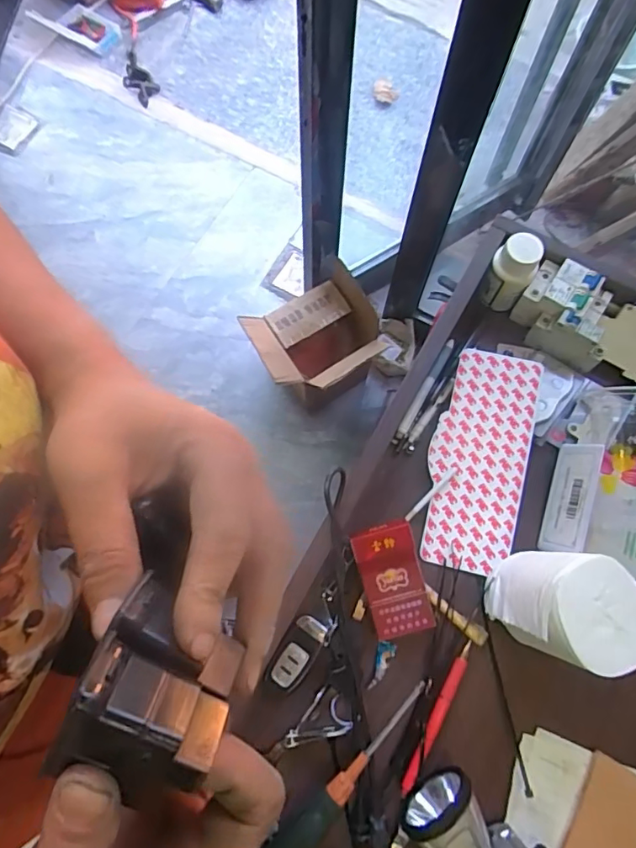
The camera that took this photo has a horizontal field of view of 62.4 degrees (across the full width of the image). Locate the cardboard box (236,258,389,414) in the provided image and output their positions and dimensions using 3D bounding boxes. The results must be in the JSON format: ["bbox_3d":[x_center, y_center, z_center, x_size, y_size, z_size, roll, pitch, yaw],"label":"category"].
[{"bbox_3d":[-0.001,-0.172,1.293,0.270,0.261,0.253,-31,75,-10],"label":"cardboard box"}]

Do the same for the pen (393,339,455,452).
[{"bbox_3d":[0.114,-0.034,0.570,0.012,0.017,0.136,28,73,8],"label":"pen"}]

